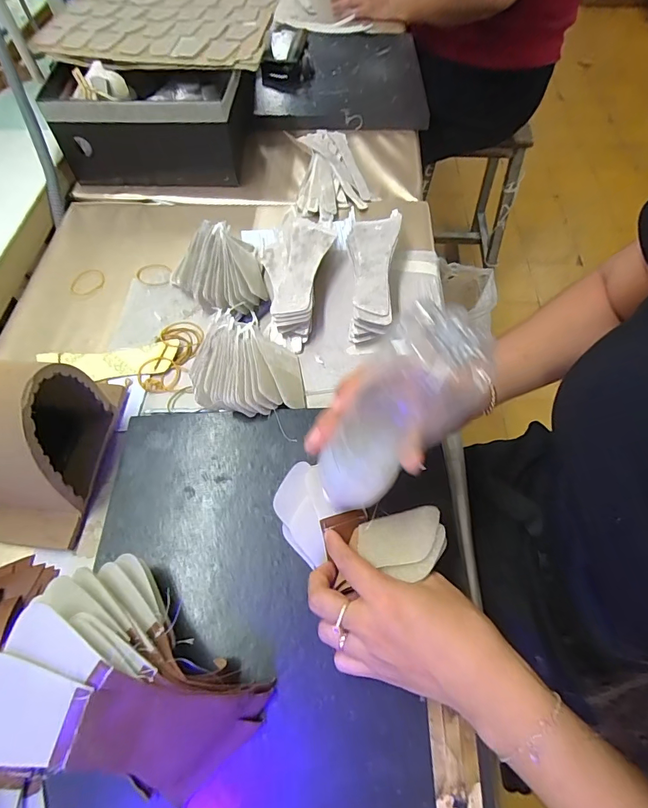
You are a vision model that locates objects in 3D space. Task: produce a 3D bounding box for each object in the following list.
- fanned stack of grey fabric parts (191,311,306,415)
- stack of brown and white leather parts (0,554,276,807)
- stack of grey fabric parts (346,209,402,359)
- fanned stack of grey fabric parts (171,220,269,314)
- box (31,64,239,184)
[{"bbox_3d":[-0.079,-0.036,0.432,0.123,0.044,0.102,18,63,10],"label":"fanned stack of grey fabric parts"},{"bbox_3d":[-0.122,0.183,0.267,0.147,0.086,0.106,27,65,15],"label":"stack of brown and white leather parts"},{"bbox_3d":[0.053,-0.155,0.493,0.063,0.045,0.190,7,61,4],"label":"stack of grey fabric parts"},{"bbox_3d":[-0.130,-0.160,0.499,0.102,0.055,0.132,-17,62,-9],"label":"fanned stack of grey fabric parts"},{"bbox_3d":[-0.251,-0.396,0.605,0.266,0.122,0.120,-5,61,-2],"label":"box"}]

